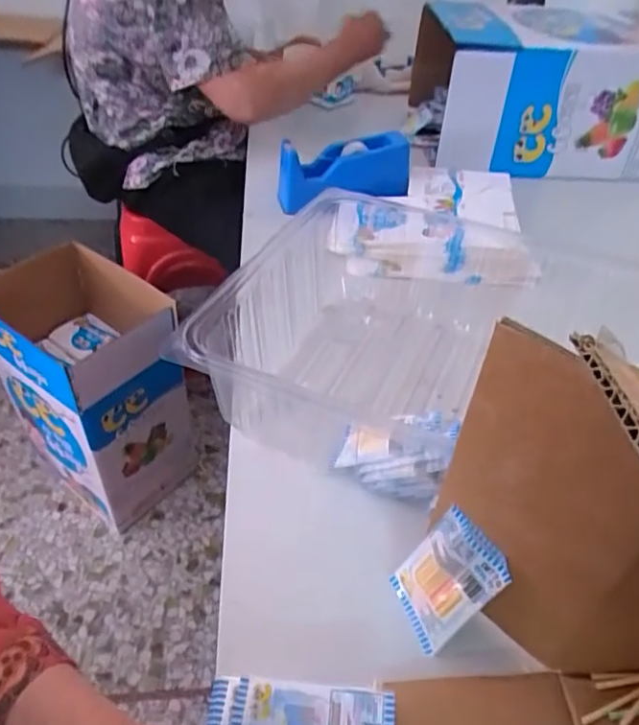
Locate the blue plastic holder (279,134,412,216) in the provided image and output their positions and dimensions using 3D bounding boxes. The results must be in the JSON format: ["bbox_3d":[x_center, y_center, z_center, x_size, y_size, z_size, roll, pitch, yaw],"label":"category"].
[{"bbox_3d":[0.031,-0.290,0.902,0.208,0.118,0.064,-8,41,9],"label":"blue plastic holder"}]

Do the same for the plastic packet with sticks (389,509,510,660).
[{"bbox_3d":[0.091,0.160,0.433,0.008,0.105,0.062,-3,44,-38],"label":"plastic packet with sticks"}]

